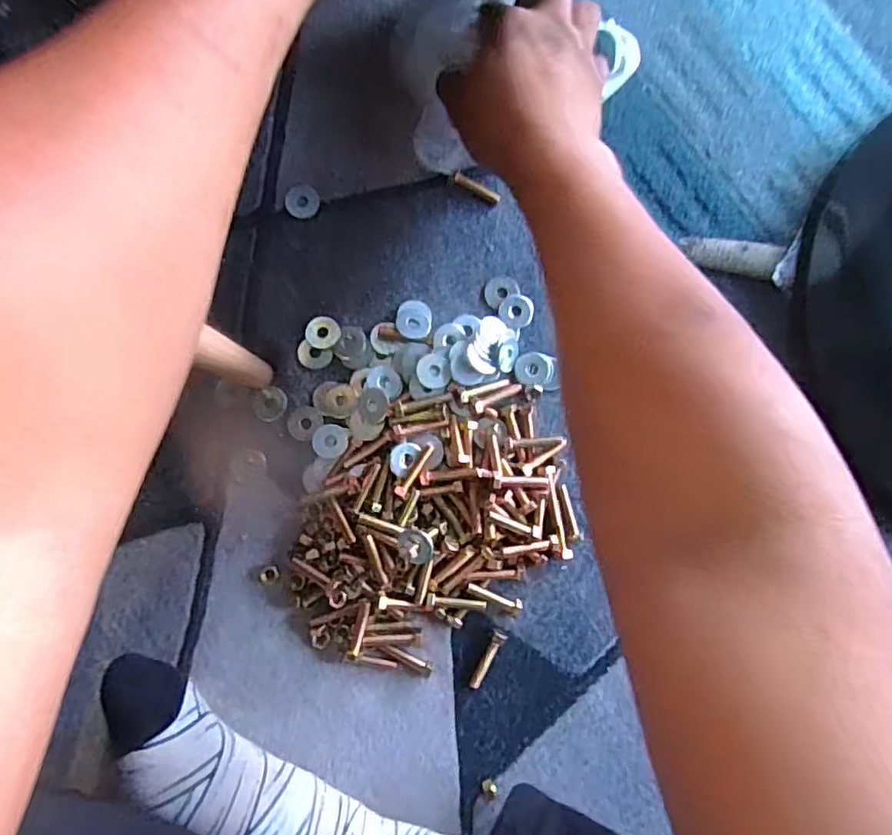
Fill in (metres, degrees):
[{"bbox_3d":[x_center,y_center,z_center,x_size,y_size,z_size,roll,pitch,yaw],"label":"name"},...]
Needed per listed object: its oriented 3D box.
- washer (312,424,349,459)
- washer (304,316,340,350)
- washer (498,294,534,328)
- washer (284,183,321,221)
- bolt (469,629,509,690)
[{"bbox_3d":[-0.081,0.017,0.421,0.026,0.004,0.024,-2,77,7],"label":"washer"},{"bbox_3d":[-0.088,-0.061,0.431,0.024,0.004,0.023,0,86,-1],"label":"washer"},{"bbox_3d":[0.051,-0.077,0.434,0.024,0.004,0.024,0,86,-1],"label":"washer"},{"bbox_3d":[-0.106,-0.159,0.440,0.026,0.004,0.025,0,86,-1],"label":"washer"},{"bbox_3d":[0.029,0.166,0.410,0.011,0.008,0.042,28,86,1],"label":"bolt"}]

